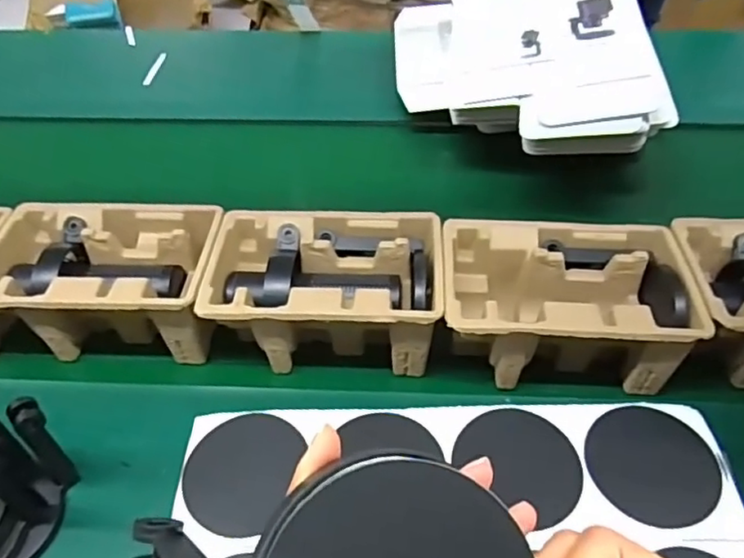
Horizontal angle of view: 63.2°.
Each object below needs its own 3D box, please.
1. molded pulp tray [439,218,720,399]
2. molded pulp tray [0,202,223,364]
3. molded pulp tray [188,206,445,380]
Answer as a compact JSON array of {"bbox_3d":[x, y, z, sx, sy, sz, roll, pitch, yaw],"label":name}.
[{"bbox_3d":[0.179,0.023,0.592,0.225,0.098,0.148,4,46,-1],"label":"molded pulp tray"},{"bbox_3d":[-0.277,0.000,0.639,0.228,0.098,0.147,4,46,-1],"label":"molded pulp tray"},{"bbox_3d":[-0.048,0.010,0.617,0.224,0.098,0.148,4,46,-1],"label":"molded pulp tray"}]

